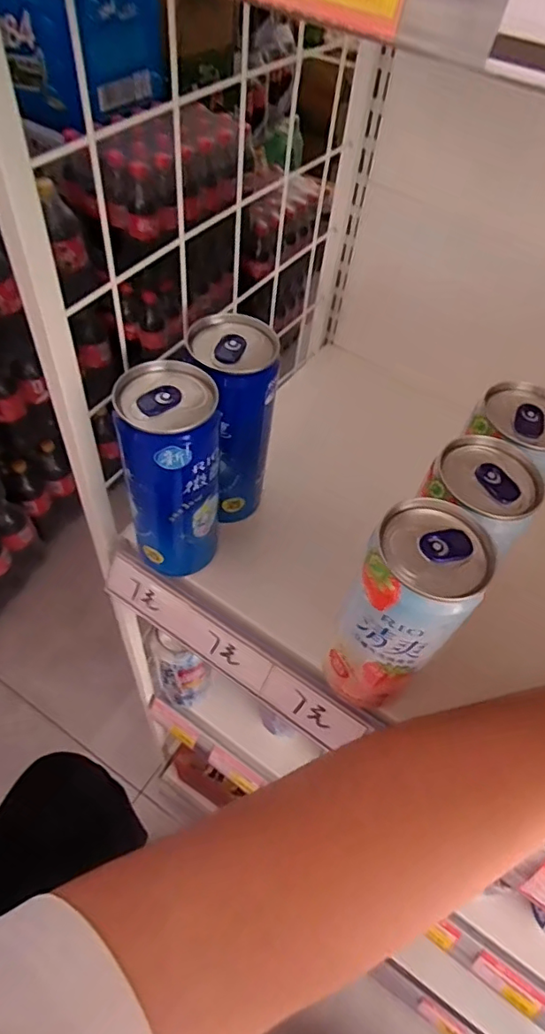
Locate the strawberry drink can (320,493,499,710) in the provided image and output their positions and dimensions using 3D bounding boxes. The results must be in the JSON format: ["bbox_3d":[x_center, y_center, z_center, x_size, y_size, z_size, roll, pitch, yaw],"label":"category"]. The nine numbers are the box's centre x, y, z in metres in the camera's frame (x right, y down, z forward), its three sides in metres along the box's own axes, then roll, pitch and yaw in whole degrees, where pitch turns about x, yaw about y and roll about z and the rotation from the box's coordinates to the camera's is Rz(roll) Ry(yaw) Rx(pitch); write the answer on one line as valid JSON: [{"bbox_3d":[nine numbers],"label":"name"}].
[{"bbox_3d":[0.065,0.054,0.289,0.051,0.134,0.054,3,54,-4],"label":"strawberry drink can"}]

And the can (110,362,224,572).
[{"bbox_3d":[-0.059,-0.020,0.327,0.052,0.138,0.052,-1,55,-6],"label":"can"}]

